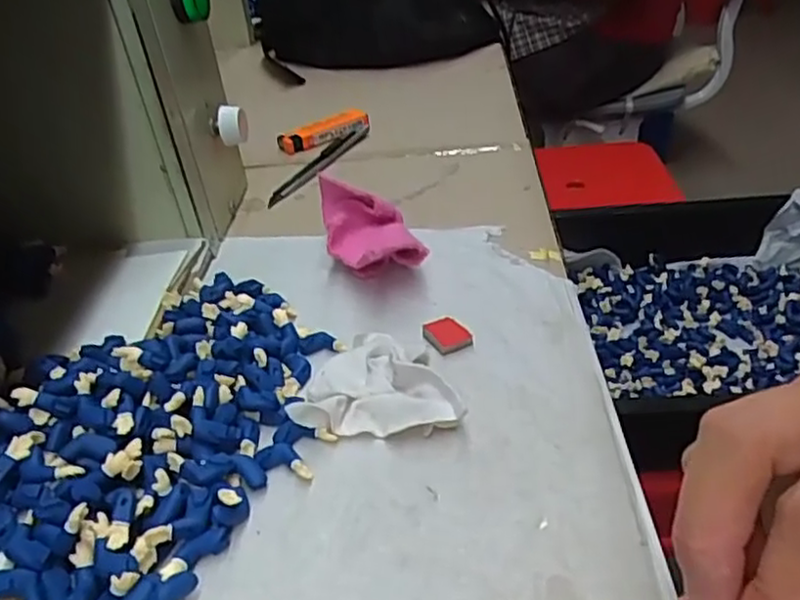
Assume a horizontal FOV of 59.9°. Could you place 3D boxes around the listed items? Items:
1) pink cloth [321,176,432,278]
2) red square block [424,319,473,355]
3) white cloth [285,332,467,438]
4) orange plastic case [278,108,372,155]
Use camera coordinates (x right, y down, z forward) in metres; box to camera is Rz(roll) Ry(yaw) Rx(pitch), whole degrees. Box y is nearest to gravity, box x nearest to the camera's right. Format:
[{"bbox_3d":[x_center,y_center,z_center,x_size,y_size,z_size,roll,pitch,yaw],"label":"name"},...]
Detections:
[{"bbox_3d":[-0.018,-0.039,0.417,0.049,0.040,0.080,-13,36,-9],"label":"pink cloth"},{"bbox_3d":[0.024,0.018,0.358,0.019,0.005,0.023,-19,38,-17],"label":"red square block"},{"bbox_3d":[-0.009,0.037,0.328,0.075,0.017,0.061,-1,36,8],"label":"white cloth"},{"bbox_3d":[-0.065,-0.145,0.591,0.078,0.012,0.025,-26,40,-25],"label":"orange plastic case"}]

